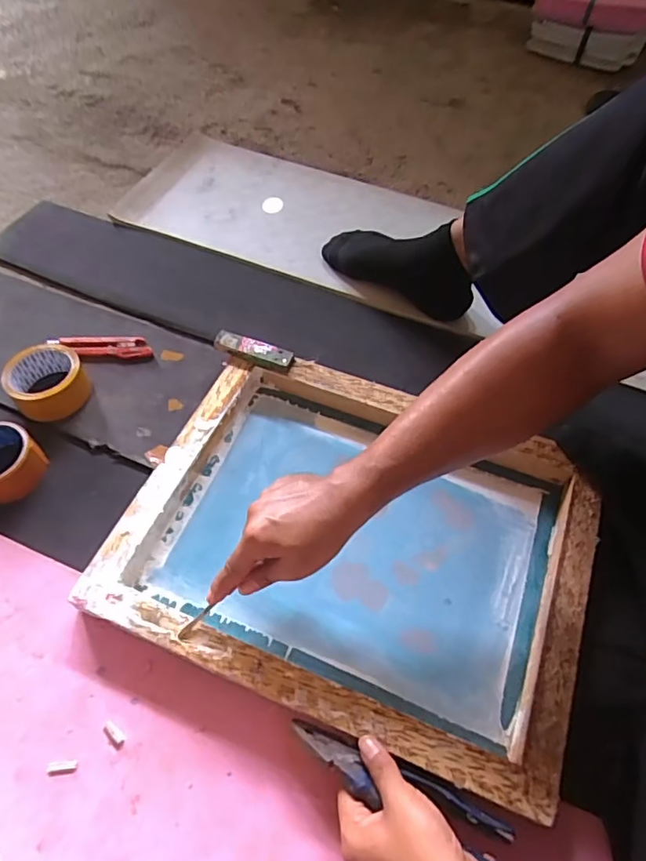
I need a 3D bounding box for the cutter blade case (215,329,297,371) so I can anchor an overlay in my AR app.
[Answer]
[{"bbox_3d":[-0.092,-0.107,0.689,0.109,0.012,0.030,18,60,9],"label":"cutter blade case"}]

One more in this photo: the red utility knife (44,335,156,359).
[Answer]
[{"bbox_3d":[-0.321,-0.121,0.746,0.153,0.015,0.037,3,59,0],"label":"red utility knife"}]

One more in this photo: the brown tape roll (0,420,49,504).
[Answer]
[{"bbox_3d":[-0.395,0.035,0.628,0.098,0.043,0.086,21,60,11],"label":"brown tape roll"}]

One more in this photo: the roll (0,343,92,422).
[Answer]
[{"bbox_3d":[-0.366,-0.066,0.690,0.090,0.052,0.090,1,59,-1],"label":"roll"}]

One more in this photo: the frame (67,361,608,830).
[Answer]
[{"bbox_3d":[0.035,0.111,0.568,0.464,0.046,0.355,20,60,10],"label":"frame"}]

